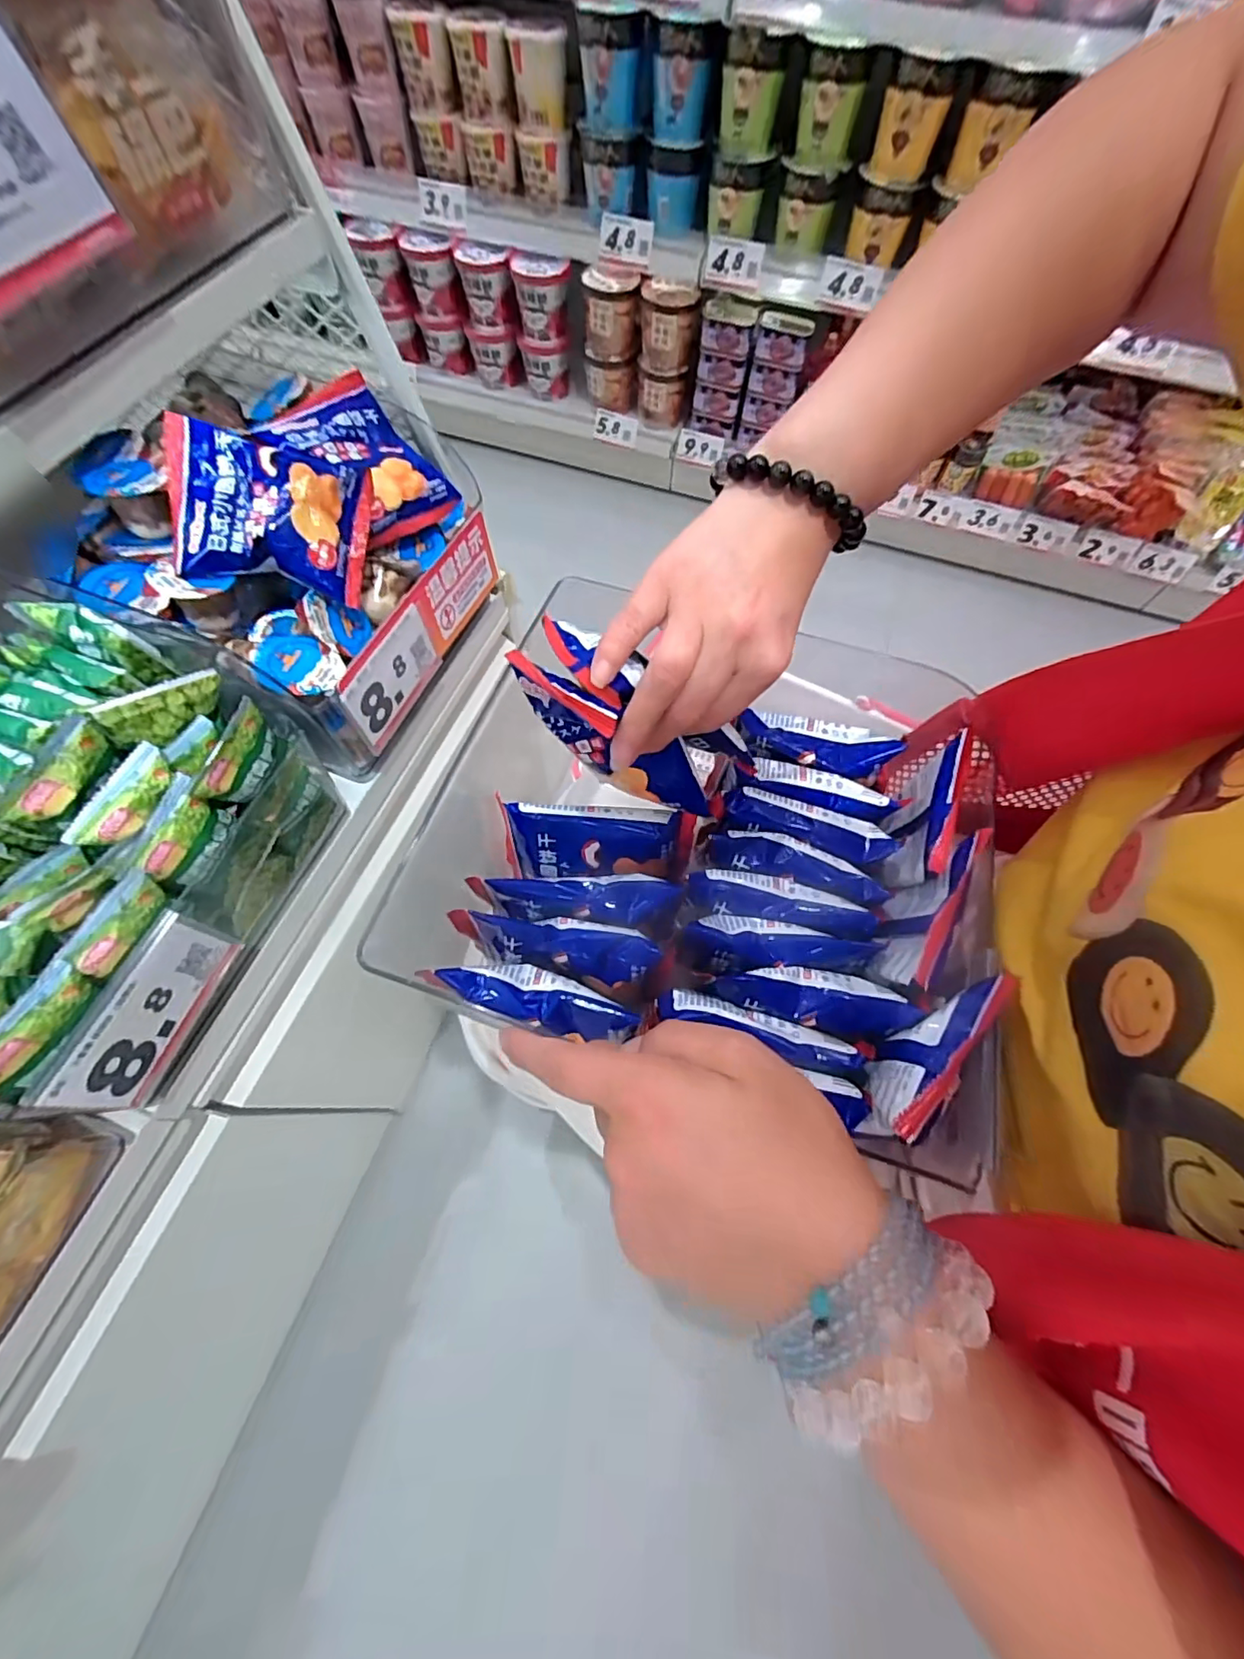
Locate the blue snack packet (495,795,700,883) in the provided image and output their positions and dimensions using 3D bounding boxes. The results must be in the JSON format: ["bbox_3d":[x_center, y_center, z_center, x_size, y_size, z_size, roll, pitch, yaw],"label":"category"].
[{"bbox_3d":[-0.014,0.006,0.337,0.107,0.050,0.022,4,33,2],"label":"blue snack packet"}]

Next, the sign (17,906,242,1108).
[{"bbox_3d":[-0.251,0.097,0.307,0.012,0.062,0.095,16,64,5],"label":"sign"}]

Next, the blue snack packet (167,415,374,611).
[{"bbox_3d":[-0.221,-0.194,0.356,0.112,0.033,0.084,9,90,-5],"label":"blue snack packet"}]

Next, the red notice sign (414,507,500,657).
[{"bbox_3d":[-0.127,-0.190,0.450,0.006,0.062,0.099,20,65,15],"label":"red notice sign"}]

